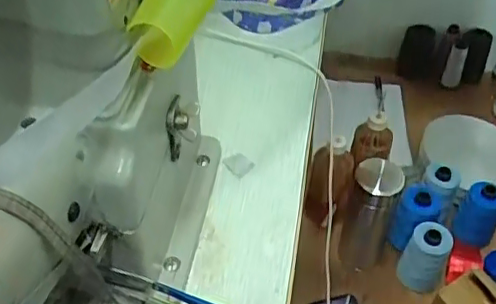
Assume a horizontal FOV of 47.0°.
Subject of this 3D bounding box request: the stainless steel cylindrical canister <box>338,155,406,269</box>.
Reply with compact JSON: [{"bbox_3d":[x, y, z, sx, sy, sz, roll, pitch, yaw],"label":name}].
[{"bbox_3d":[0.185,0.098,0.875,0.067,0.204,0.068,17,48,14],"label":"stainless steel cylindrical canister"}]

